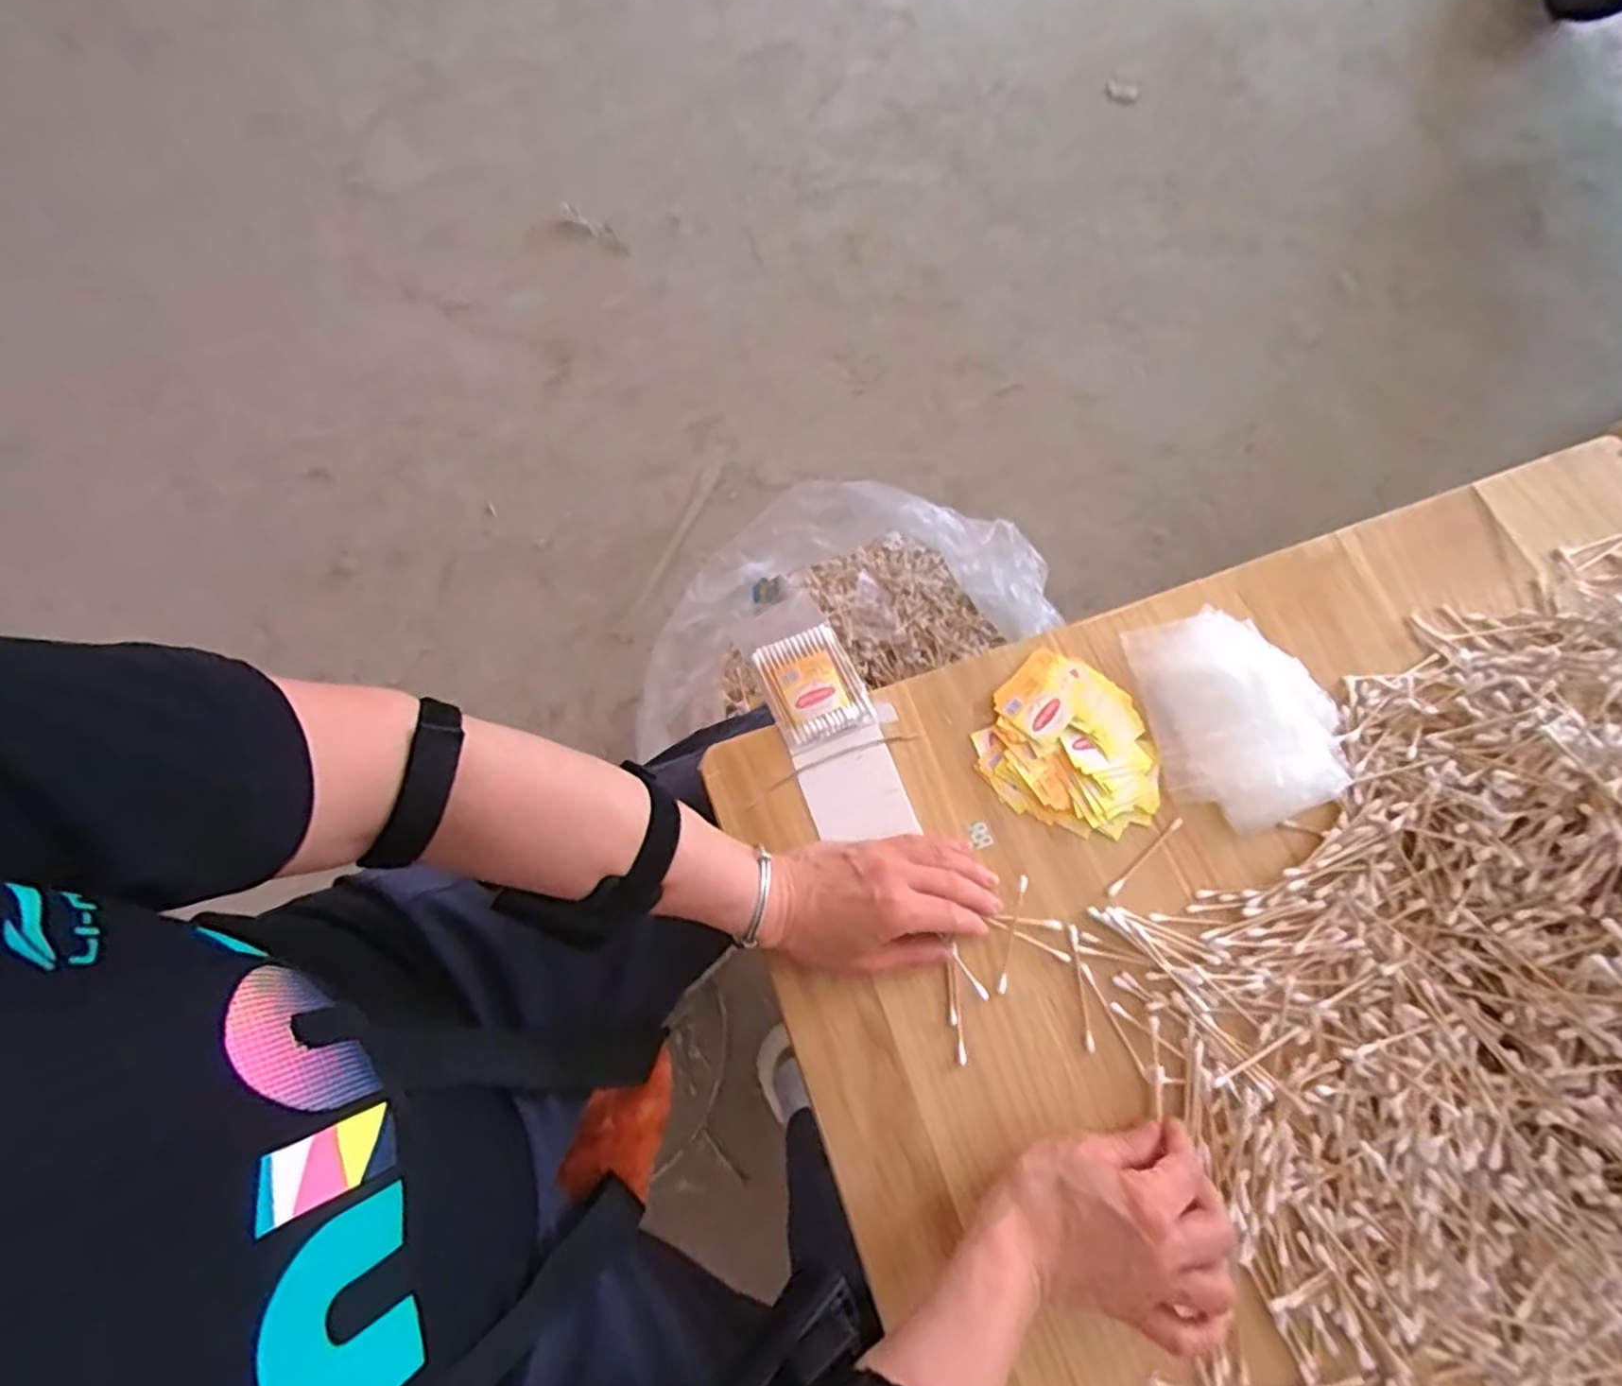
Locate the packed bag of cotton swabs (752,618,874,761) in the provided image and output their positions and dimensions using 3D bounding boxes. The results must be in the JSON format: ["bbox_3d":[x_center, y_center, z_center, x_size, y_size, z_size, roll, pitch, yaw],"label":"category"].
[{"bbox_3d":[0.002,-0.005,0.499,0.063,0.010,0.079,-22,75,-8],"label":"packed bag of cotton swabs"}]

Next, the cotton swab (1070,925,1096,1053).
[{"bbox_3d":[0.166,0.181,0.445,0.006,0.004,0.072,-3,74,-3],"label":"cotton swab"}]

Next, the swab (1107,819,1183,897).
[{"bbox_3d":[0.217,0.105,0.469,0.071,0.005,0.006,-41,79,-12],"label":"swab"}]

